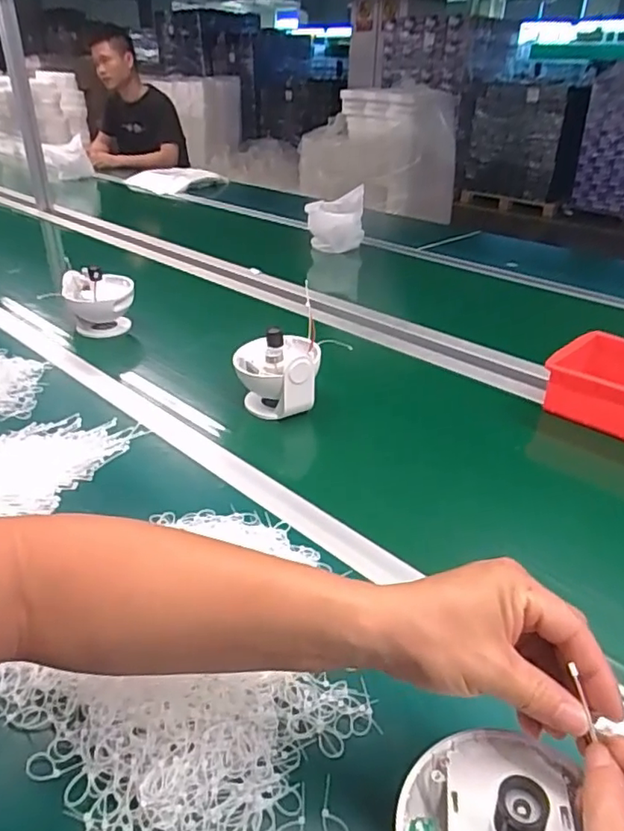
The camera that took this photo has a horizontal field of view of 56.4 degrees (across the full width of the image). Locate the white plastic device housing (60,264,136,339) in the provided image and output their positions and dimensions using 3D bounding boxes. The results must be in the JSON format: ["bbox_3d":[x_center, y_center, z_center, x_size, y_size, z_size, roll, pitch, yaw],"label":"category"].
[{"bbox_3d":[-0.382,-0.196,1.059,0.115,0.137,0.097,-11,33,-19],"label":"white plastic device housing"}]

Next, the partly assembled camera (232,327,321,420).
[{"bbox_3d":[-0.049,-0.057,0.817,0.113,0.117,0.104,-1,31,-2],"label":"partly assembled camera"}]

